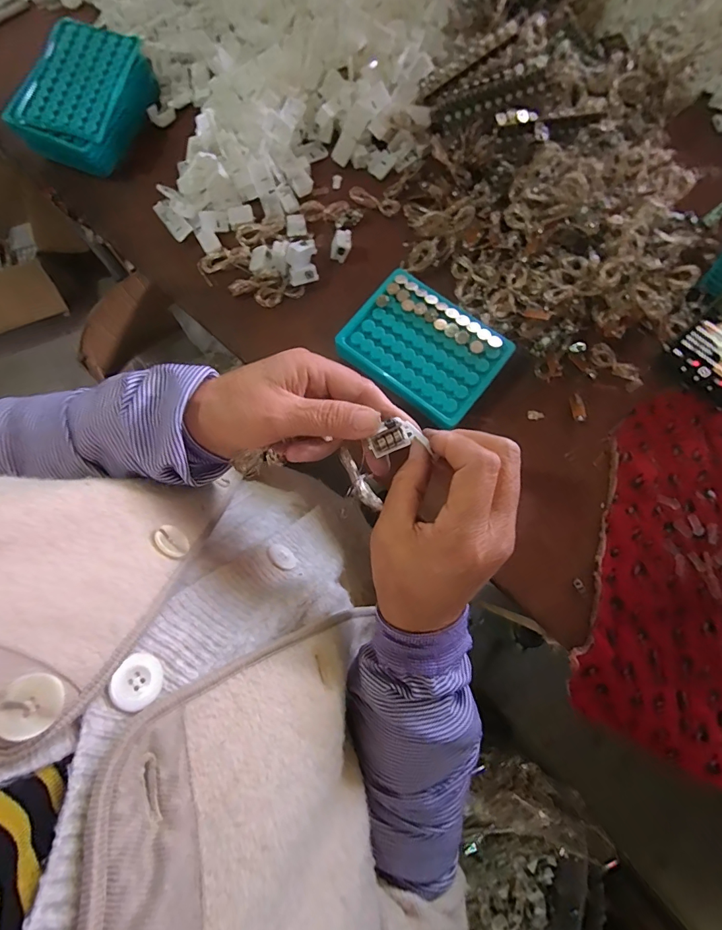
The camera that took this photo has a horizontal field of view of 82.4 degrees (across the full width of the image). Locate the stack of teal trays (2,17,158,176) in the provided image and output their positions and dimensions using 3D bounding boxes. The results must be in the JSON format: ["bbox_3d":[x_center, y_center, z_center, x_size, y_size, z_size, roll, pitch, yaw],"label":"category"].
[{"bbox_3d":[-0.295,-0.389,0.443,0.102,0.054,0.135,19,79,5],"label":"stack of teal trays"}]

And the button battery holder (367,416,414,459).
[{"bbox_3d":[0.019,-0.017,0.268,0.028,0.012,0.015,-26,79,-4],"label":"button battery holder"}]

